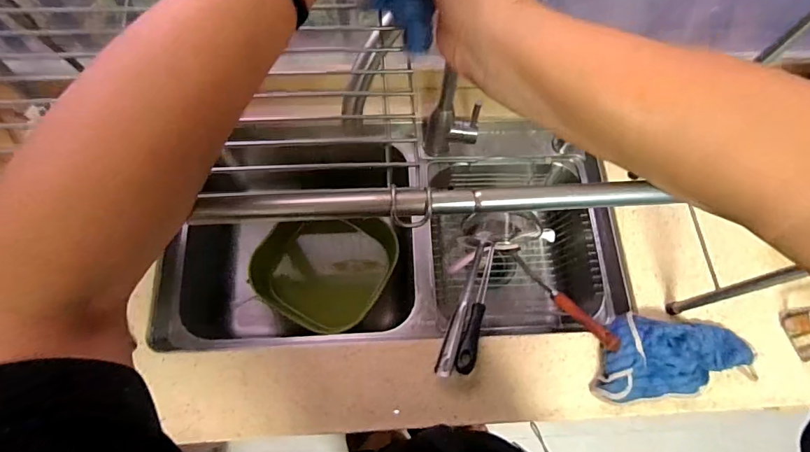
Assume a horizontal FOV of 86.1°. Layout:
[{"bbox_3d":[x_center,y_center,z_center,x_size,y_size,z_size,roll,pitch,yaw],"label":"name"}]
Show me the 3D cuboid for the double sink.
[{"bbox_3d":[-0.004,0.026,0.869,0.741,0.244,0.407,-2,70,-3],"label":"double sink"}]

